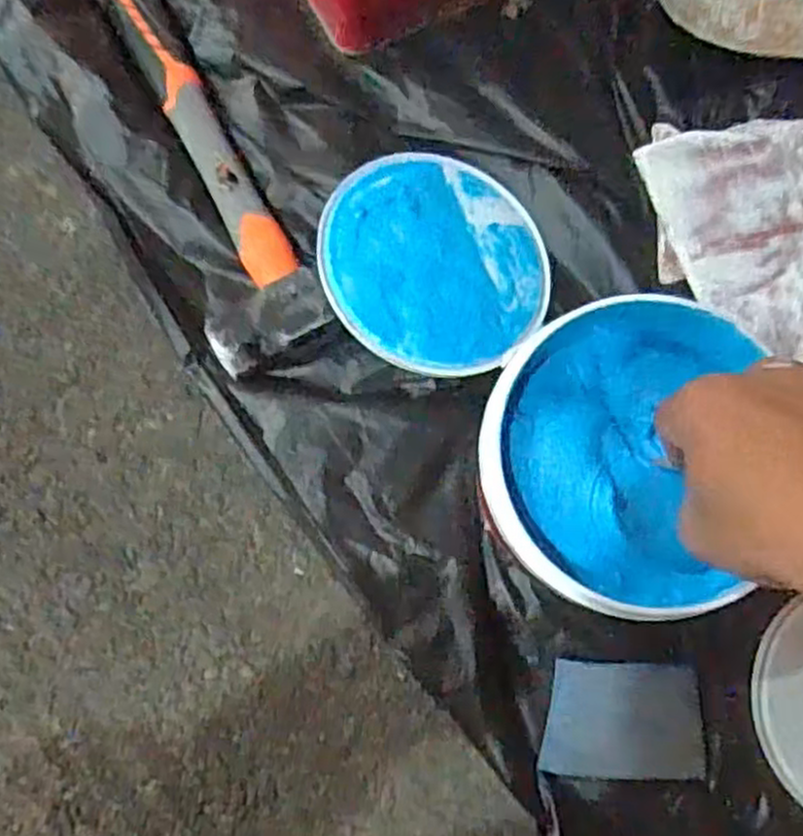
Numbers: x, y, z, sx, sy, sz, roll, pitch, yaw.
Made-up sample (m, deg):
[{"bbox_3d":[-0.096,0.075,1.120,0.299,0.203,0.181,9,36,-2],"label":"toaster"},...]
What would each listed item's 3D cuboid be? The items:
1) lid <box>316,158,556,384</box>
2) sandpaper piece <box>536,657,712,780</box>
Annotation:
[{"bbox_3d":[0.022,-0.095,0.469,0.138,0.009,0.140,6,71,-17],"label":"lid"},{"bbox_3d":[0.127,0.171,0.441,0.089,0.004,0.061,3,81,0],"label":"sandpaper piece"}]

